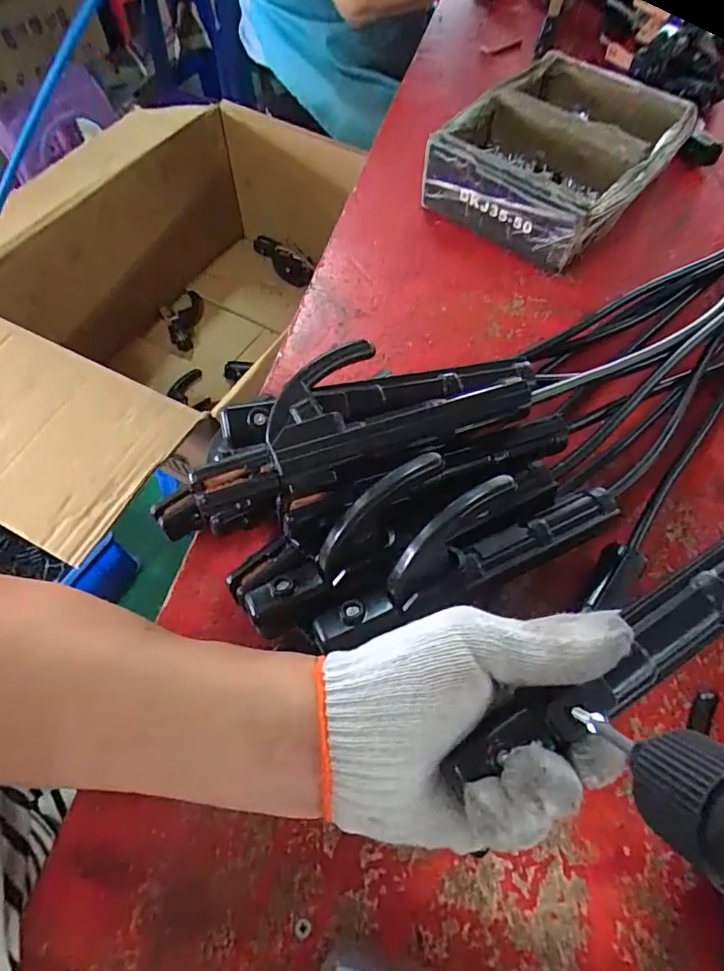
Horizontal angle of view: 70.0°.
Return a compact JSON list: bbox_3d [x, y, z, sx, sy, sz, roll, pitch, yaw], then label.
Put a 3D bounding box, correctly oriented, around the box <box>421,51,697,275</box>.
[{"bbox_3d":[0.204,-0.342,0.541,0.195,0.070,0.244,36,66,18],"label":"box"}]

